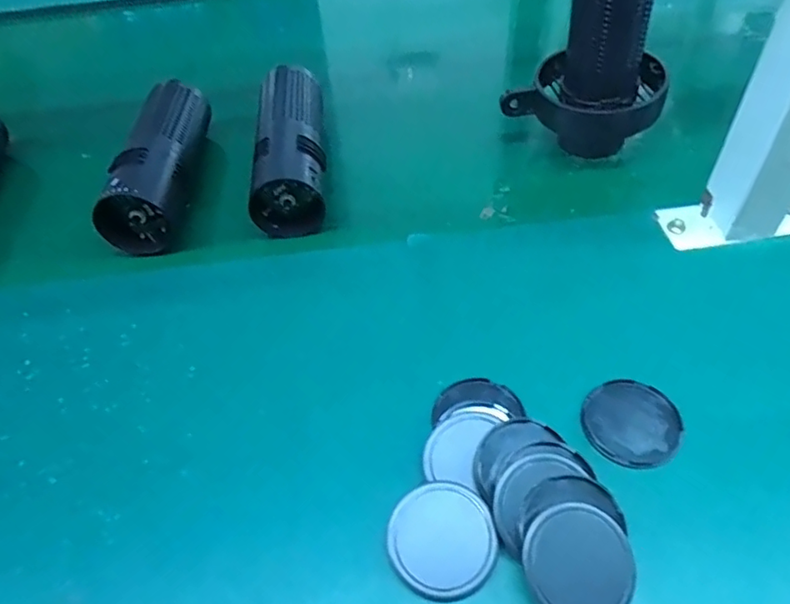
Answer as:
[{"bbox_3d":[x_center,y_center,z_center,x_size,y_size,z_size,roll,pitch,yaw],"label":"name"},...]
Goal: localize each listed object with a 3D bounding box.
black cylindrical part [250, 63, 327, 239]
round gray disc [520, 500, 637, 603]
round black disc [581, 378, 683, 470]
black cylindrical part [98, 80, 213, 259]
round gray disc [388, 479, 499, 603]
[{"bbox_3d":[-0.082,-0.127,0.476,0.051,0.054,0.166,-4,50,1],"label":"black cylindrical part"},{"bbox_3d":[0.082,0.118,0.263,0.050,0.004,0.049,1,73,-4],"label":"round gray disc"},{"bbox_3d":[0.126,0.065,0.315,0.050,0.006,0.048,-2,50,3],"label":"round black disc"},{"bbox_3d":[-0.188,-0.117,0.480,0.050,0.059,0.165,-1,50,5],"label":"black cylindrical part"},{"bbox_3d":[0.023,0.112,0.277,0.050,0.005,0.050,0,63,0],"label":"round gray disc"}]

